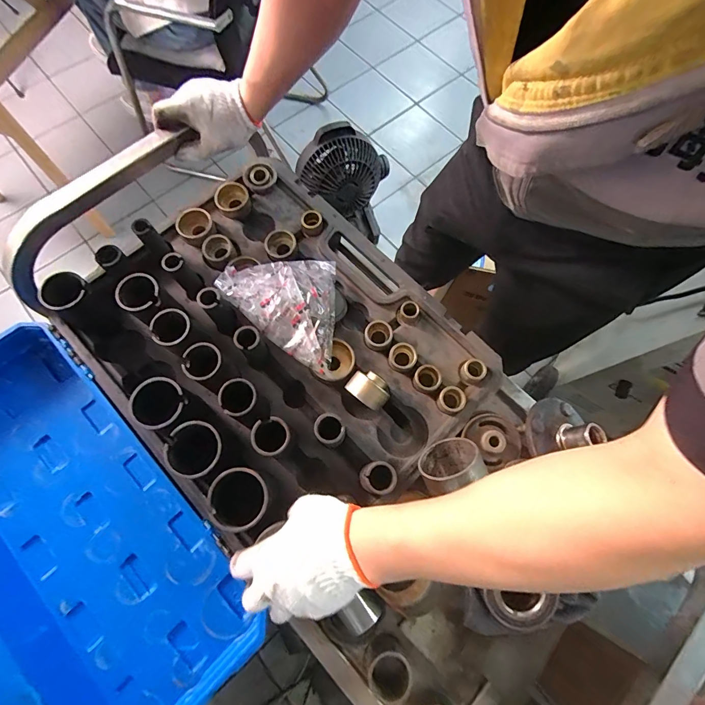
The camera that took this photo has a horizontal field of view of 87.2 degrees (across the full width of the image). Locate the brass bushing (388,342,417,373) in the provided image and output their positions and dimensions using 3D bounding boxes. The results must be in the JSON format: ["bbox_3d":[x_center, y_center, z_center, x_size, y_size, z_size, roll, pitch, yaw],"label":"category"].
[{"bbox_3d":[0.069,0.007,0.512,0.038,0.018,0.039,42,76,11],"label":"brass bushing"}]

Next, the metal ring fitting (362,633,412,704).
[{"bbox_3d":[0.044,0.369,0.432,0.054,0.049,0.048,27,74,7],"label":"metal ring fitting"}]

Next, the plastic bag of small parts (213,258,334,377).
[{"bbox_3d":[-0.105,-0.058,0.508,0.156,0.019,0.157,1,72,-1],"label":"plastic bag of small parts"}]

